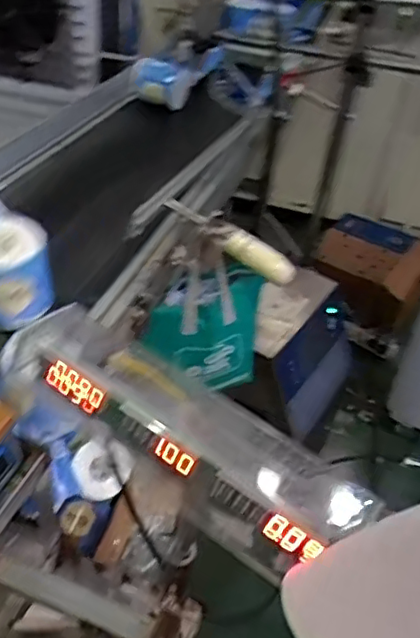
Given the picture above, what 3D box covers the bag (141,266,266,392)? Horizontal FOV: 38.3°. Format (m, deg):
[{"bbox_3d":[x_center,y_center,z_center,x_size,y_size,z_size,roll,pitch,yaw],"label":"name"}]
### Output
[{"bbox_3d":[-0.014,0.032,1.121,0.231,0.214,0.103,-8,43,-16],"label":"bag"}]

